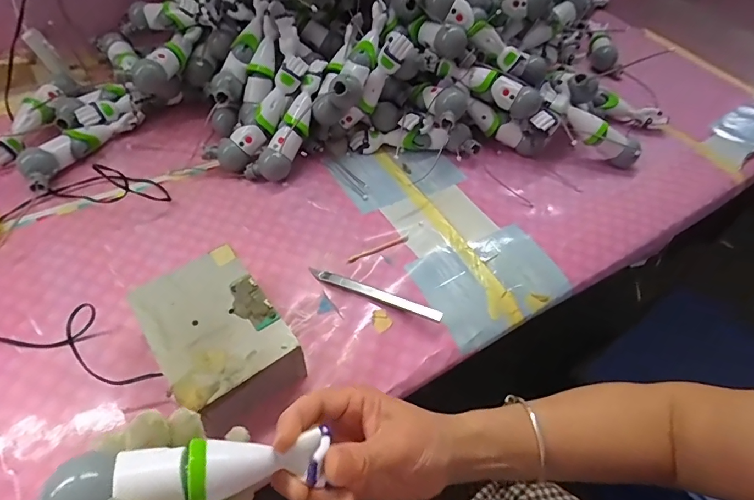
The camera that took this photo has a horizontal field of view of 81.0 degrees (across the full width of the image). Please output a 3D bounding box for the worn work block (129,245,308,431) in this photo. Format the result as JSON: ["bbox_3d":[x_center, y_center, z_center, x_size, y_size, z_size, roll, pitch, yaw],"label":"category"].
[{"bbox_3d":[-0.128,0.075,0.362,0.091,0.057,0.137,-32,62,-25],"label":"worn work block"}]

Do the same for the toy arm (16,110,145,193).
[{"bbox_3d":[-0.346,-0.126,0.513,0.041,0.029,0.151,21,55,11],"label":"toy arm"}]

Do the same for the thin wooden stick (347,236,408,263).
[{"bbox_3d":[0.001,-0.001,0.461,0.072,0.004,0.008,-21,58,-19],"label":"thin wooden stick"}]

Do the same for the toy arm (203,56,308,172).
[{"bbox_3d":[-0.132,-0.156,0.512,0.042,0.030,0.153,36,89,21],"label":"toy arm"}]

